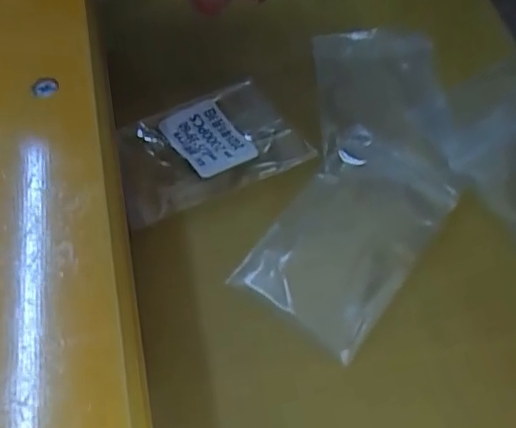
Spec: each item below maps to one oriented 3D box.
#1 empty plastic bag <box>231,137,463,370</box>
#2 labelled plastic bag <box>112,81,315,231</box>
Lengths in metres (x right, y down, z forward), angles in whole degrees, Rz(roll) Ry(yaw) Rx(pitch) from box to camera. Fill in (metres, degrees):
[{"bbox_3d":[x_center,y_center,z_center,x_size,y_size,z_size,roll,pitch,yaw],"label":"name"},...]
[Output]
[{"bbox_3d":[0.027,0.004,0.167,0.036,0.005,0.066,31,61,20],"label":"empty plastic bag"},{"bbox_3d":[-0.017,-0.021,0.182,0.056,0.004,0.037,-25,59,-16],"label":"labelled plastic bag"}]

